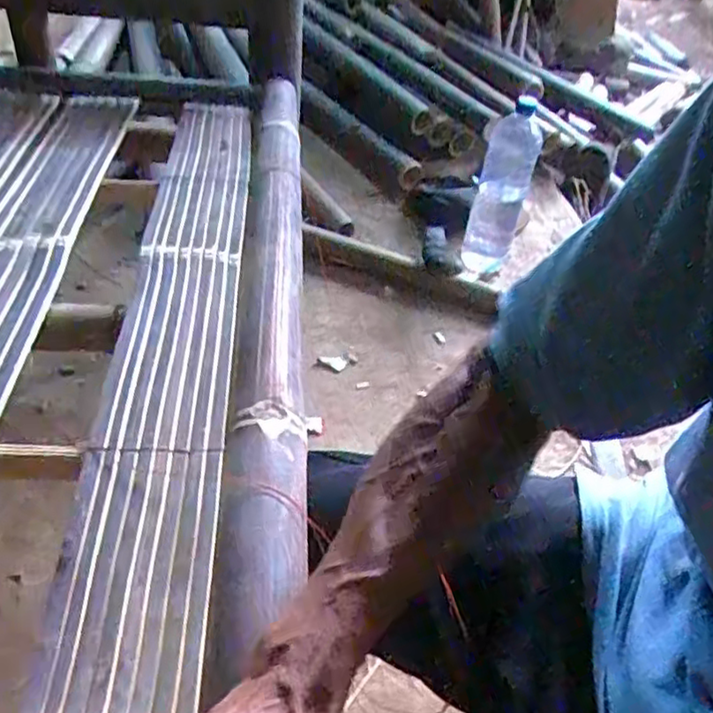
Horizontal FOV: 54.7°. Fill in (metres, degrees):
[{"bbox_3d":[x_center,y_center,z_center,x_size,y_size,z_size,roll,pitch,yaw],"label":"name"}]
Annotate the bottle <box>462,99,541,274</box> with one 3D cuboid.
[{"bbox_3d":[0.258,-0.300,1.228,0.089,0.311,0.076,17,22,9],"label":"bottle"}]

